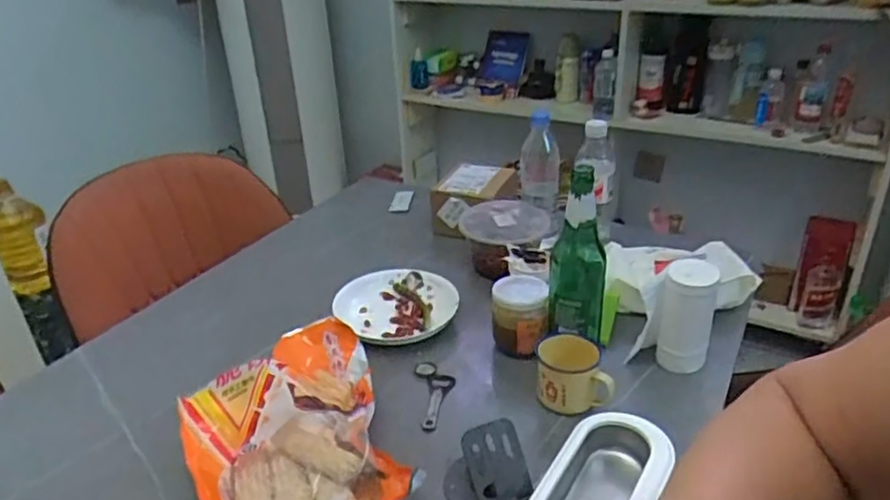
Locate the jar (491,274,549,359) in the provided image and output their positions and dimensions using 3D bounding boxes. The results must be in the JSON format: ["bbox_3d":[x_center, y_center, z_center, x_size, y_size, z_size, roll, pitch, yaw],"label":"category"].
[{"bbox_3d":[0.100,0.084,0.870,0.075,0.080,0.087,0,28,6],"label":"jar"}]

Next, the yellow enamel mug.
[{"bbox_3d":[0.154,0.145,0.783,0.088,0.064,0.077,2,28,10],"label":"yellow enamel mug"}]

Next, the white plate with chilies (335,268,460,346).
[{"bbox_3d":[-0.068,0.082,0.952,0.177,0.029,0.167,-5,28,-5],"label":"white plate with chilies"}]

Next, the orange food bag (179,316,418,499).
[{"bbox_3d":[-0.163,0.193,0.692,0.203,0.084,0.243,-13,29,-19],"label":"orange food bag"}]

